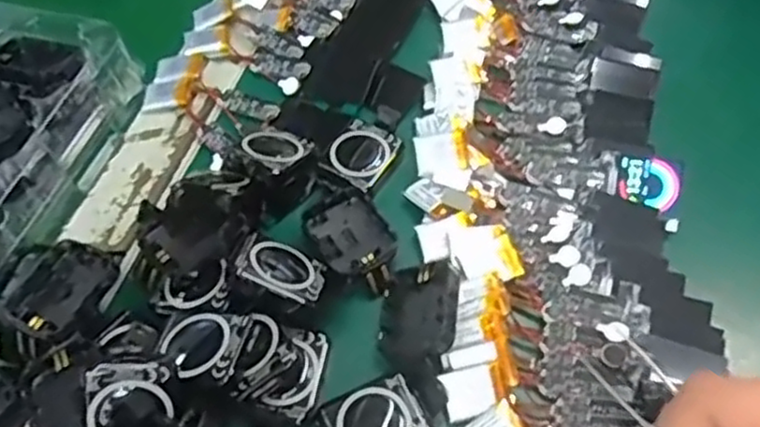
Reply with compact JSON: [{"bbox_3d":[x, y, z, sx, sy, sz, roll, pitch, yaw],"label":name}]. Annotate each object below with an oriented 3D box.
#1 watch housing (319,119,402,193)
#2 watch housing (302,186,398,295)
[{"bbox_3d":[-0.008,-0.028,0.346,0.030,0.008,0.035,35,64,19],"label":"watch housing"},{"bbox_3d":[-0.011,0.011,0.314,0.030,0.007,0.048,-31,64,-18],"label":"watch housing"}]

